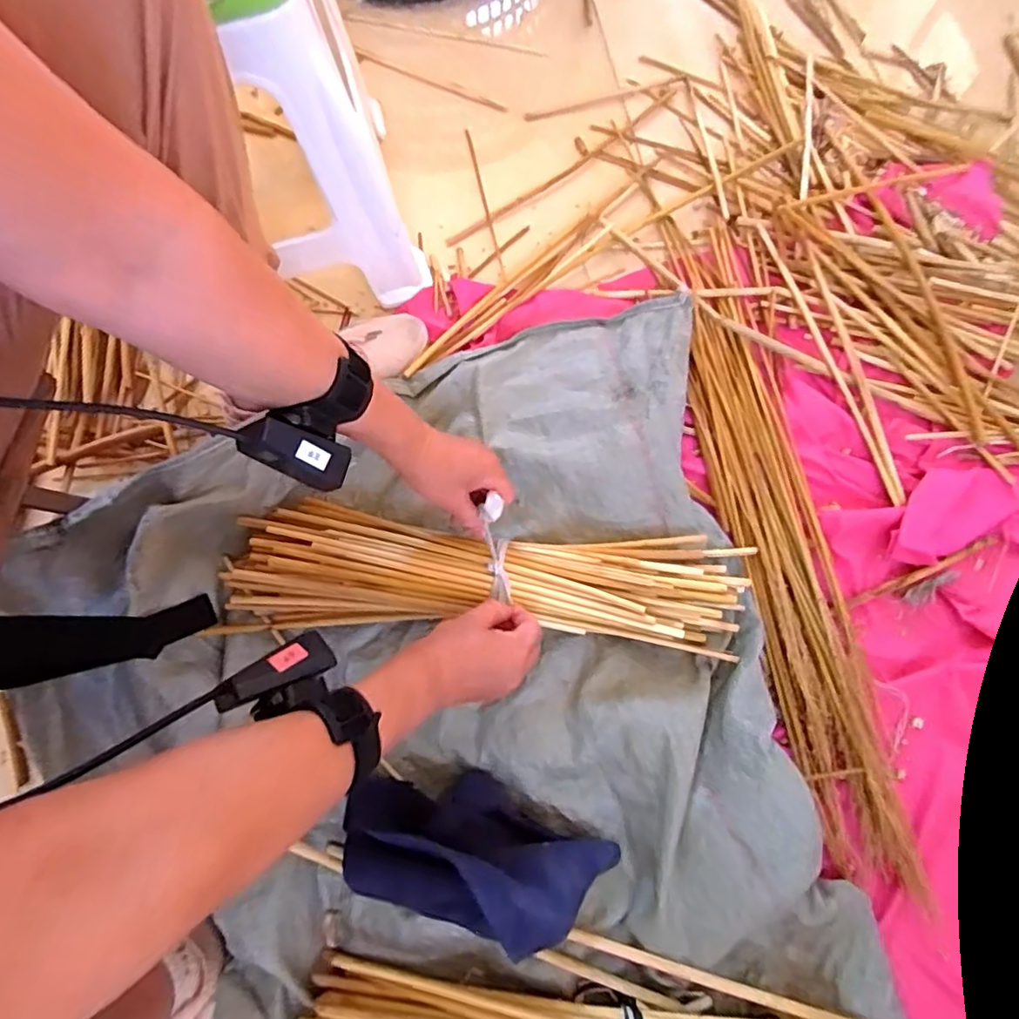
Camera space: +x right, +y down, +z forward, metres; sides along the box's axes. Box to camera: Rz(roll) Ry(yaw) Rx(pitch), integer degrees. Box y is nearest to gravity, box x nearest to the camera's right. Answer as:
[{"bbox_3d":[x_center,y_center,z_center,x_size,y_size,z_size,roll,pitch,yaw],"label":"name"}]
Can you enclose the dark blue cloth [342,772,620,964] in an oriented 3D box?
[{"bbox_3d":[-0.030,0.292,0.487,0.228,0.078,0.099,17,75,6],"label":"dark blue cloth"}]

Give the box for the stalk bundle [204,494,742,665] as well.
[{"bbox_3d":[-0.025,0.066,0.557,0.502,0.054,0.119,4,74,1],"label":"stalk bundle"}]

